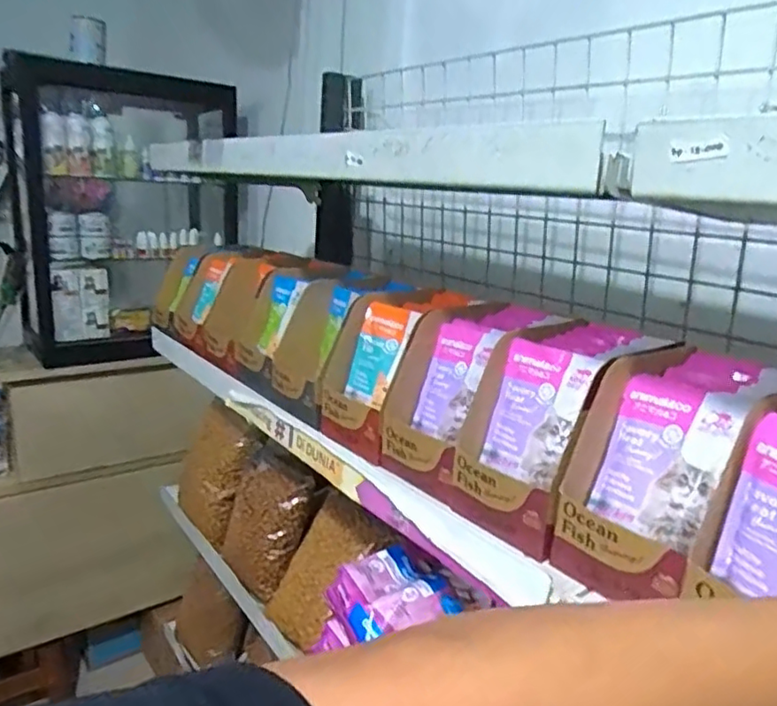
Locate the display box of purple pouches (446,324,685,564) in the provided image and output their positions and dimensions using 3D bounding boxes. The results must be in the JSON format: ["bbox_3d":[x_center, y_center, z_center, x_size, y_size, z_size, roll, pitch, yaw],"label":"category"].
[{"bbox_3d":[0.149,0.062,0.551,0.176,0.150,0.114,-8,18,-39],"label":"display box of purple pouches"}]

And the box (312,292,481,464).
[{"bbox_3d":[0.019,0.016,0.695,0.175,0.144,0.112,-6,18,-36],"label":"box"}]

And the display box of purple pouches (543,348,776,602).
[{"bbox_3d":[0.214,0.083,0.471,0.178,0.139,0.122,-7,18,-36],"label":"display box of purple pouches"}]

